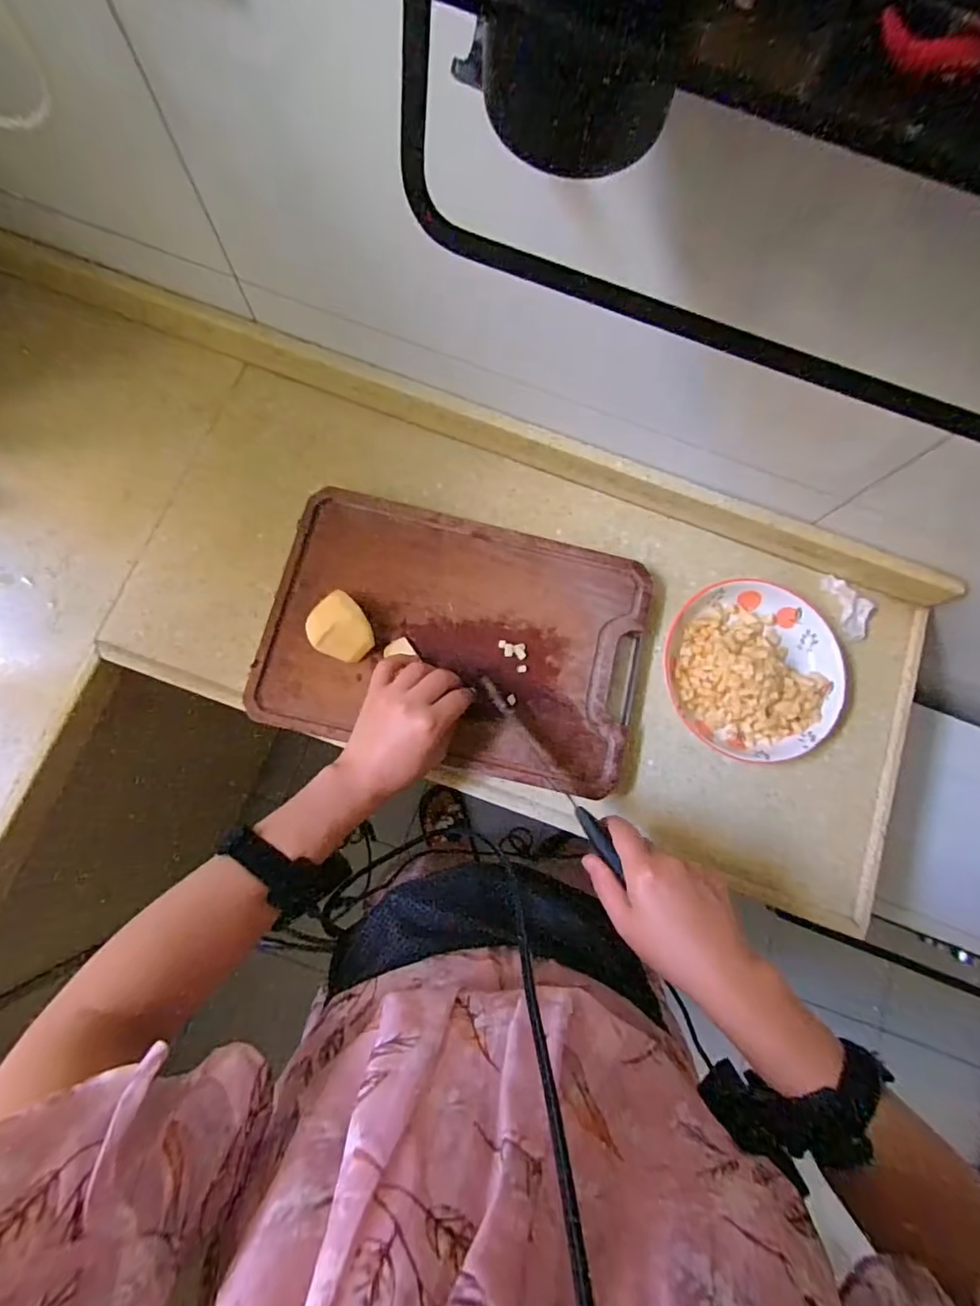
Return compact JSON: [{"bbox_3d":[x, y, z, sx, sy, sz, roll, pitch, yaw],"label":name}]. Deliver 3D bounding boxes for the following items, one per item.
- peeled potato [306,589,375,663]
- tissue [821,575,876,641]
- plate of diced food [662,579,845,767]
[{"bbox_3d":[-0.137,-0.020,0.493,0.052,0.030,0.062,-42,84,-9],"label":"peeled potato"},{"bbox_3d":[0.375,-0.050,0.557,0.040,0.022,0.069,-42,86,-9],"label":"tissue"},{"bbox_3d":[0.262,0.014,0.526,0.175,0.048,0.166,1,81,-4],"label":"plate of diced food"}]

